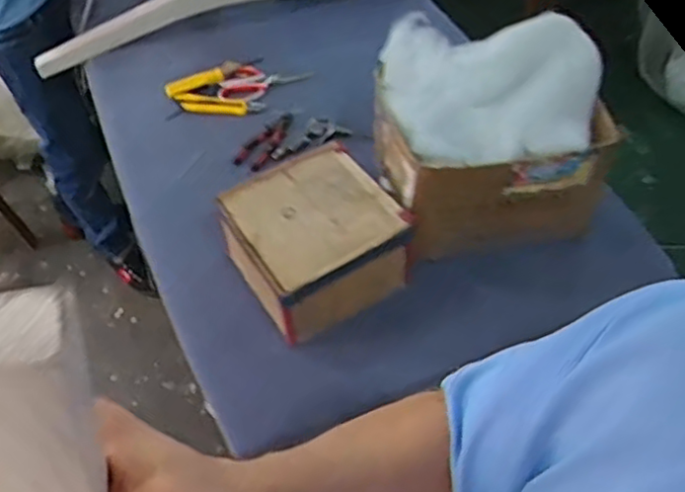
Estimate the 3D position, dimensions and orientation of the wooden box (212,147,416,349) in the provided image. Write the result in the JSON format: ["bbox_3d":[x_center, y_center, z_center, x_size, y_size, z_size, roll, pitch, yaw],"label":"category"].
[{"bbox_3d":[-0.040,-0.009,0.960,0.204,0.121,0.201,-28,54,-19],"label":"wooden box"}]

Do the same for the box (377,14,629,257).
[{"bbox_3d":[0.218,-0.167,0.955,0.305,0.247,0.234,-9,50,-4],"label":"box"}]

